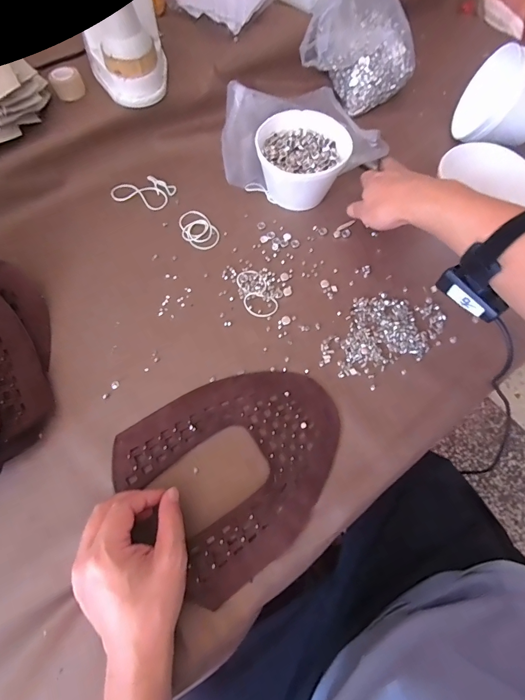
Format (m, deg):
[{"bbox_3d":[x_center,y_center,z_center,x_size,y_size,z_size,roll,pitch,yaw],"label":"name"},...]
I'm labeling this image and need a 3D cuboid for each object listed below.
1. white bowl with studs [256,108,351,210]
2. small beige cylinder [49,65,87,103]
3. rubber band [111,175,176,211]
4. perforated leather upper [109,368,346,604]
[{"bbox_3d":[0.053,-0.274,0.544,0.121,0.072,0.110,1,64,-1],"label":"white bowl with studs"},{"bbox_3d":[-0.279,-0.383,0.535,0.041,0.025,0.048,-24,67,-12],"label":"small beige cylinder"},{"bbox_3d":[-0.177,-0.237,0.563,0.083,0.006,0.062,23,66,9],"label":"rubber band"},{"bbox_3d":[-0.020,0.114,0.402,0.226,0.018,0.191,-33,73,-15],"label":"perforated leather upper"}]

